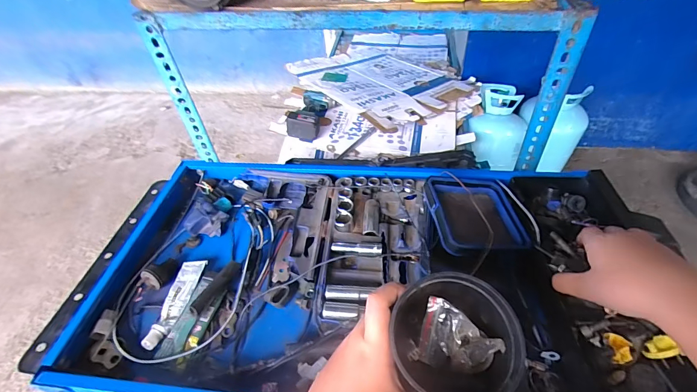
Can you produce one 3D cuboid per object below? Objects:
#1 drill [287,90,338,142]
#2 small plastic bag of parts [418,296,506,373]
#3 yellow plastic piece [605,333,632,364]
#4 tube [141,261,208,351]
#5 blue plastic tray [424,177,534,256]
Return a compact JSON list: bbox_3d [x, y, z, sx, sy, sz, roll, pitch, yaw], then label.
[{"bbox_3d":[-0.136,-0.303,1.309,0.120,0.085,0.235,9,48,14],"label":"drill"},{"bbox_3d":[0.101,0.128,0.320,0.066,0.023,0.052,12,48,16],"label":"small plastic bag of parts"},{"bbox_3d":[0.260,0.148,0.342,0.022,0.010,0.027,22,52,24],"label":"yellow plastic piece"},{"bbox_3d":[-0.215,0.131,0.441,0.034,0.014,0.117,4,47,9],"label":"tube"},{"bbox_3d":[0.162,0.022,0.458,0.117,0.026,0.121,1,45,-18],"label":"blue plastic tray"}]

